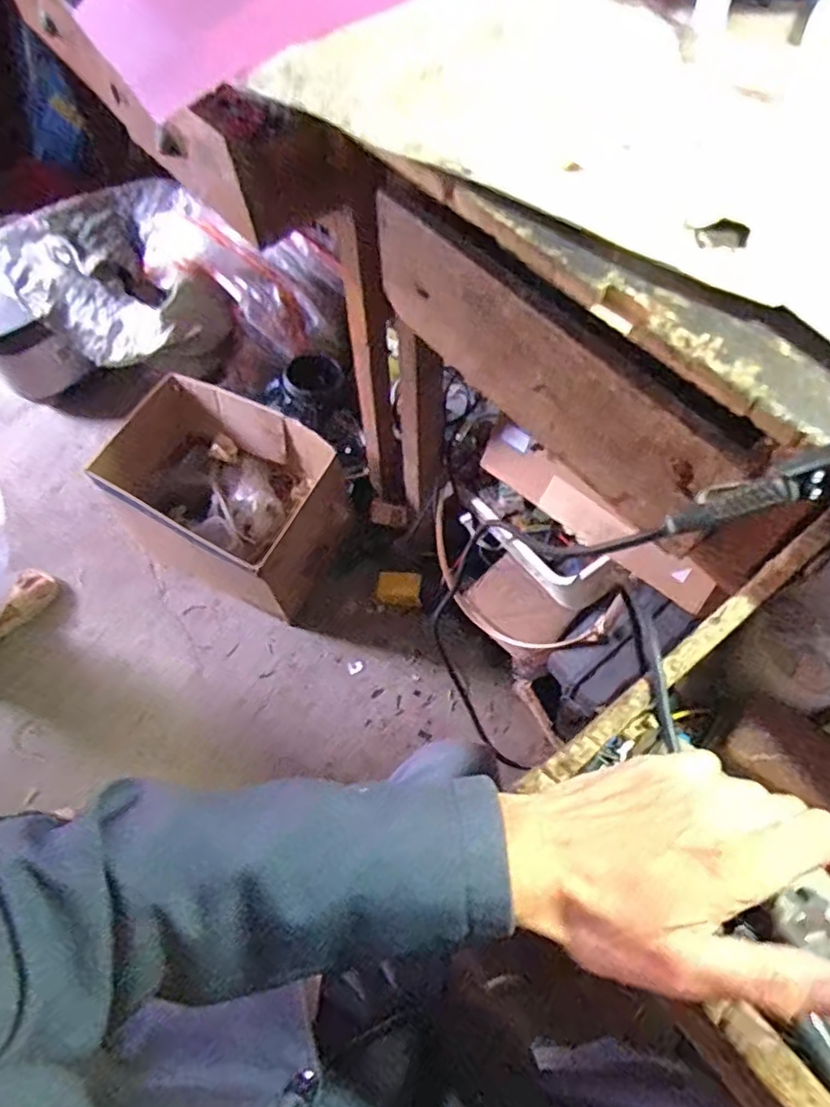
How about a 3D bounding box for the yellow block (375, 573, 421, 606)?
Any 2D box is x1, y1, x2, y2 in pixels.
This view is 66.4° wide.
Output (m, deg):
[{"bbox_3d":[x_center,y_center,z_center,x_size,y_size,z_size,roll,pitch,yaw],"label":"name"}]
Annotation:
[{"bbox_3d":[-0.030,0.066,1.178,0.080,0.020,0.062,2,64,2],"label":"yellow block"}]

